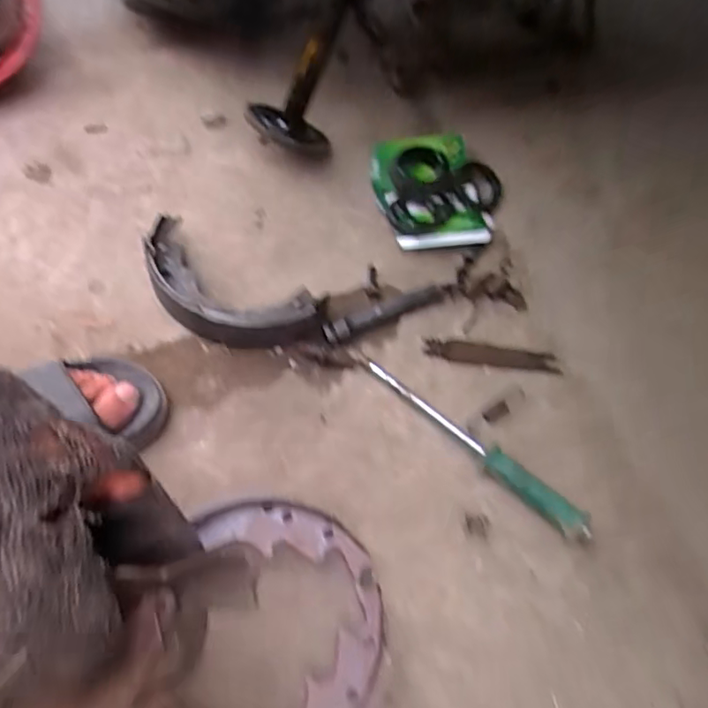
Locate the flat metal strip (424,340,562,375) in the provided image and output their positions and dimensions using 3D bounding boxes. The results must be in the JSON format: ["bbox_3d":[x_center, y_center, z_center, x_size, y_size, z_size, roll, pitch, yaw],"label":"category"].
[{"bbox_3d":[0.142,0.002,0.585,0.135,0.005,0.024,9,63,2],"label":"flat metal strip"}]

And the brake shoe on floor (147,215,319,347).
[{"bbox_3d":[-0.135,-0.066,0.583,0.211,0.047,0.094,29,65,12],"label":"brake shoe on floor"}]

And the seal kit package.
[{"bbox_3d":[0.097,-0.191,0.663,0.140,0.027,0.141,-12,64,-8],"label":"seal kit package"}]

